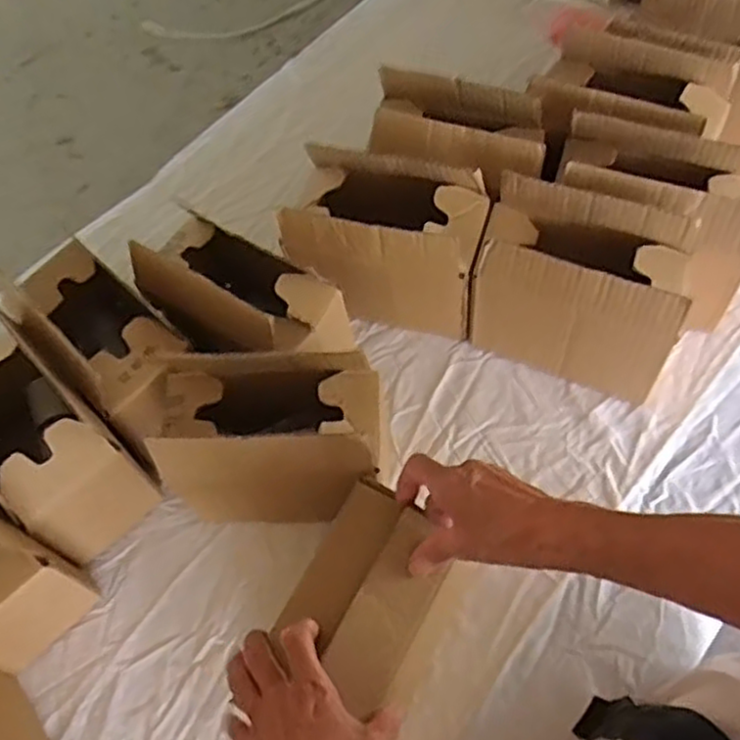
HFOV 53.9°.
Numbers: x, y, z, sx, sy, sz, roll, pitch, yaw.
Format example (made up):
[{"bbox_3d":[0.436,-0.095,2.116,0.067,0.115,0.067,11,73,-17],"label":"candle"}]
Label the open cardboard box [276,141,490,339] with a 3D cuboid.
[{"bbox_3d":[0.021,-0.117,0.713,0.178,0.159,0.099,12,62,13],"label":"open cardboard box"}]

